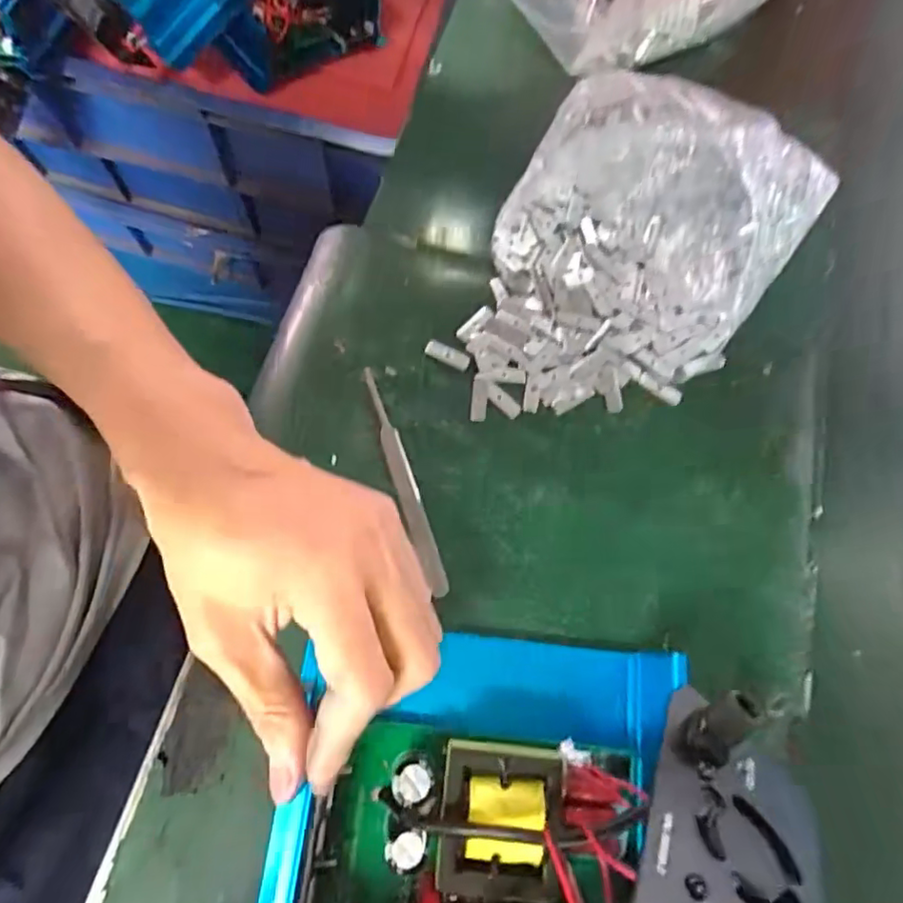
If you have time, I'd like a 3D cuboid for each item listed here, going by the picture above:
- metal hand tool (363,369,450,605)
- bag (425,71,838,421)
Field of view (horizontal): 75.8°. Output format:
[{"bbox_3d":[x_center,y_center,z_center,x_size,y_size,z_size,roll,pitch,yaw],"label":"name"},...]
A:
[{"bbox_3d":[-0.025,0.012,0.292,0.012,0.014,0.122,-18,72,-9],"label":"metal hand tool"},{"bbox_3d":[0.102,-0.116,0.329,0.148,0.040,0.235,35,72,10],"label":"bag"}]

